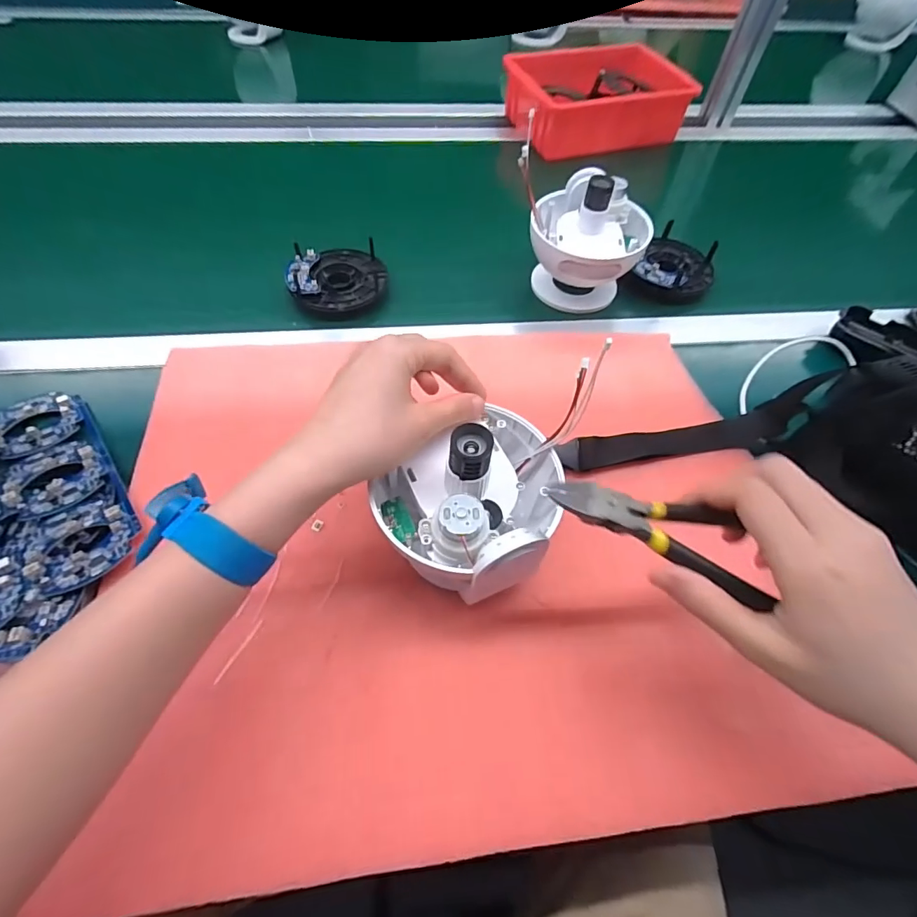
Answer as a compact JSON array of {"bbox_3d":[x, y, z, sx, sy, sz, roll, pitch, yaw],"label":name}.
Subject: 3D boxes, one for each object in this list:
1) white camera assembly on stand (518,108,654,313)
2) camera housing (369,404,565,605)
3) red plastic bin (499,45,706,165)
[{"bbox_3d":[0.125,-0.233,0.476,0.130,0.124,0.122,9,58,5],"label":"white camera assembly on stand"},{"bbox_3d":[0.015,0.019,0.271,0.112,0.057,0.106,-27,62,-17],"label":"camera housing"},{"bbox_3d":[0.208,-0.539,0.710,0.244,0.089,0.156,-17,60,-11],"label":"red plastic bin"}]

